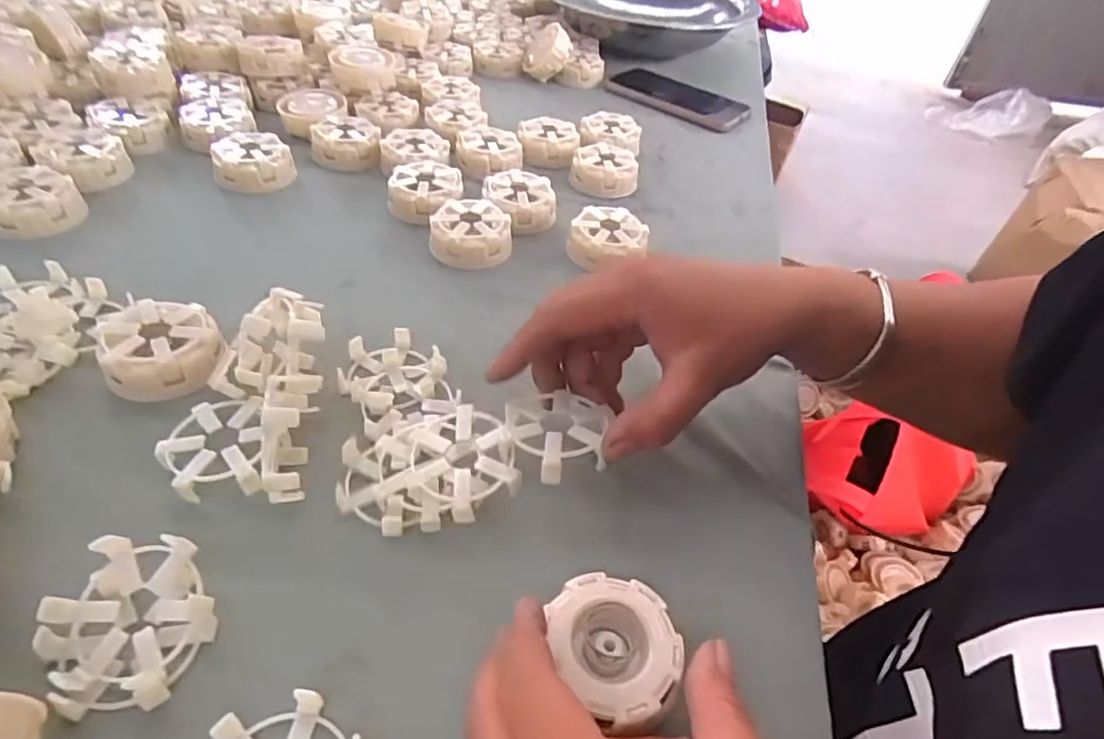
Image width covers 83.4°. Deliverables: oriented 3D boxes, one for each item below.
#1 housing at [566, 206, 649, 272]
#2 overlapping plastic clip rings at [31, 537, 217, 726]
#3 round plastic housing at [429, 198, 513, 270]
[{"bbox_3d":[0.045,-0.103,0.496,0.061,0.032,0.061,4,44,-4],"label":"housing"},{"bbox_3d":[-0.169,0.099,0.245,0.057,0.029,0.057,4,44,-4],"label":"overlapping plastic clip rings"},{"bbox_3d":[-0.064,-0.107,0.486,0.061,0.034,0.061,3,44,-5],"label":"round plastic housing"}]

